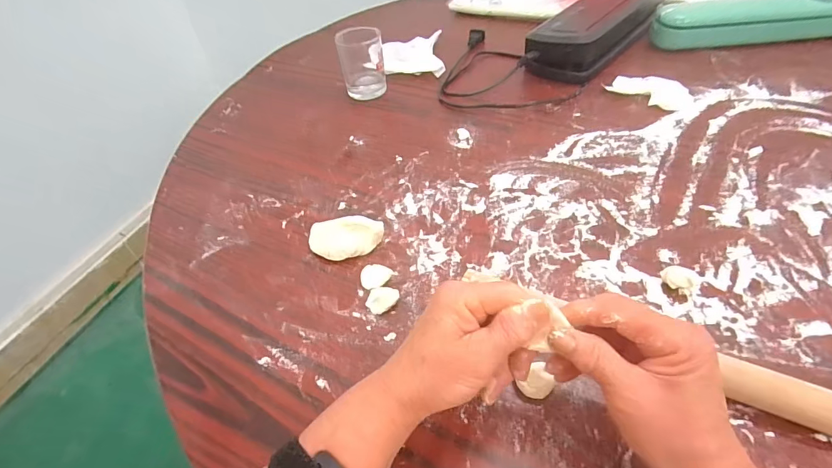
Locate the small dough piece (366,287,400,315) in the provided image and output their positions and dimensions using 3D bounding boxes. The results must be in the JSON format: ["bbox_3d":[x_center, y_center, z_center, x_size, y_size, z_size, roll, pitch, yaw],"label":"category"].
[{"bbox_3d":[-0.029,0.058,0.362,0.026,0.011,0.025,7,48,13],"label":"small dough piece"}]

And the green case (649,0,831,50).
[{"bbox_3d":[0.567,-0.336,0.635,0.389,0.056,0.053,-4,47,2],"label":"green case"}]

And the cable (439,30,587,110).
[{"bbox_3d":[0.103,-0.250,0.621,0.174,0.032,0.256,-25,50,-16],"label":"cable"}]

